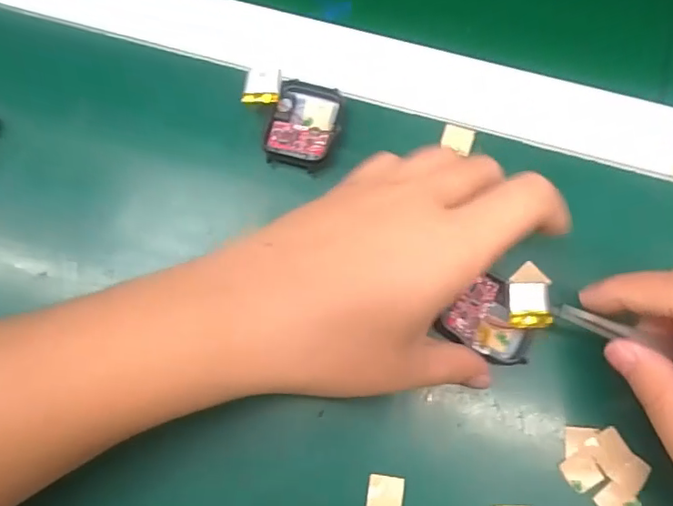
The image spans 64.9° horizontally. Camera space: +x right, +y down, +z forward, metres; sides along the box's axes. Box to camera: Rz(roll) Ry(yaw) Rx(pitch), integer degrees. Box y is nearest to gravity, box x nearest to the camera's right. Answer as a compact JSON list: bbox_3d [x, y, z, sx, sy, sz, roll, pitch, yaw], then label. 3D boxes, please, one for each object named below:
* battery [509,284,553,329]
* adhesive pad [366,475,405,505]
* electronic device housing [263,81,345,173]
[{"bbox_3d":[0.089,0.024,0.242,0.019,0.004,0.020,2,67,-3],"label":"battery"},{"bbox_3d":[0.022,0.109,0.238,0.017,0.004,0.015,8,75,4],"label":"adhesive pad"},{"bbox_3d":[-0.016,-0.066,0.274,0.035,0.006,0.045,15,76,6],"label":"electronic device housing"}]

